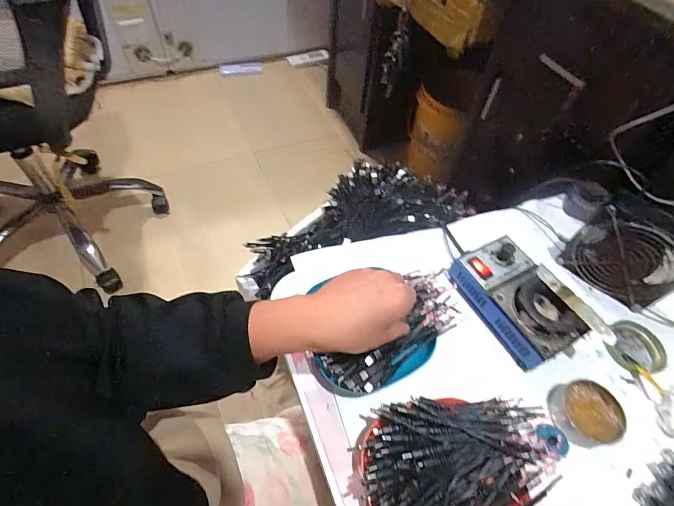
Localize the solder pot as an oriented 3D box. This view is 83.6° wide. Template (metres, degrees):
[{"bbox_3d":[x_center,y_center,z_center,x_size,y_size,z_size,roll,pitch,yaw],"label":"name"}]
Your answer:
[{"bbox_3d":[0.210,0.056,0.451,0.110,0.060,0.154,-18,58,-16],"label":"solder pot"}]

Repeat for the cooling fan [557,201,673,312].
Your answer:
[{"bbox_3d":[0.361,0.004,0.466,0.114,0.118,0.028,36,60,20],"label":"cooling fan"}]

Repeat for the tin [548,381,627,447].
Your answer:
[{"bbox_3d":[0.262,0.169,0.399,0.070,0.026,0.062,-2,55,-5],"label":"tin"}]

